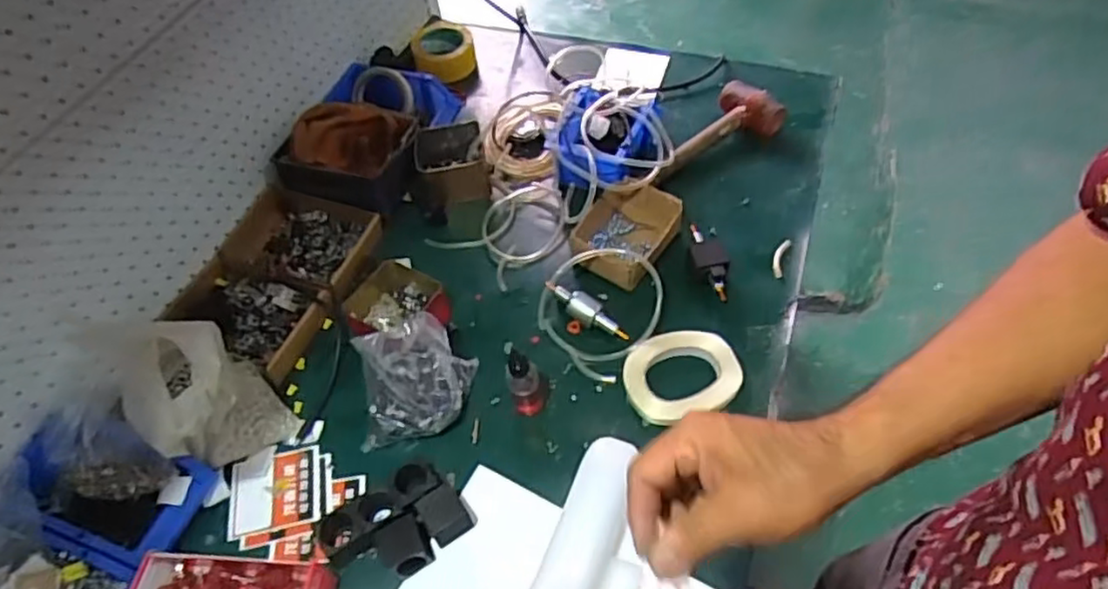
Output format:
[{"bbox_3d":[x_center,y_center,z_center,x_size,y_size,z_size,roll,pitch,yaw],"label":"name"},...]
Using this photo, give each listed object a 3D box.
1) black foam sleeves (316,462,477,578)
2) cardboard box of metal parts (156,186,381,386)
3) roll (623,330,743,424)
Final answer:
[{"bbox_3d":[-0.164,0.237,0.708,0.137,0.034,0.095,-33,57,-19],"label":"black foam sleeves"},{"bbox_3d":[-0.370,-0.027,0.922,0.190,0.051,0.269,17,56,17],"label":"cardboard box of metal parts"},{"bbox_3d":[0.152,0.092,0.815,0.137,0.016,0.111,-13,53,-5],"label":"roll"}]

